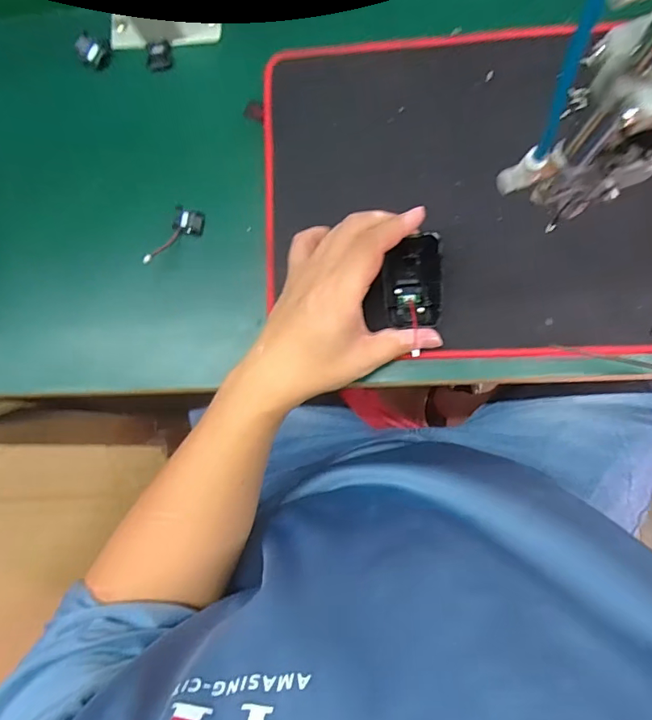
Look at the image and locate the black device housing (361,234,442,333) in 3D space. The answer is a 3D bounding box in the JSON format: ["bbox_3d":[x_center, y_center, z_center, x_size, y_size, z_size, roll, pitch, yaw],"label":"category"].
[{"bbox_3d":[0.067,-0.060,0.372,0.044,0.032,0.066,-3,85,4],"label":"black device housing"}]

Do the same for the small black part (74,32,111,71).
[{"bbox_3d":[-0.204,-0.269,0.418,0.026,0.014,0.020,35,90,7],"label":"small black part"}]

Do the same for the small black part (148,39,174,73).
[{"bbox_3d":[-0.146,-0.267,0.419,0.023,0.006,0.026,-7,86,5],"label":"small black part"}]

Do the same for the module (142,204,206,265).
[{"bbox_3d":[-0.130,-0.106,0.405,0.024,0.016,0.067,41,75,7],"label":"module"}]

